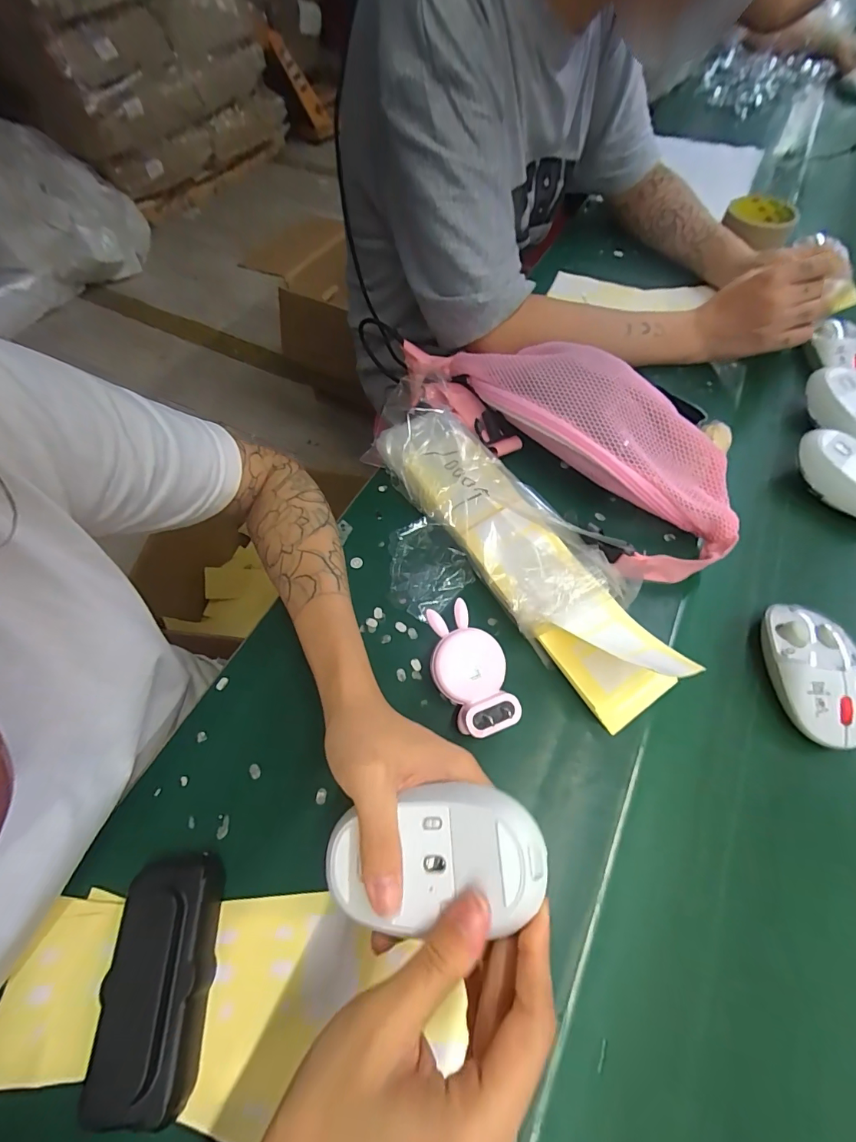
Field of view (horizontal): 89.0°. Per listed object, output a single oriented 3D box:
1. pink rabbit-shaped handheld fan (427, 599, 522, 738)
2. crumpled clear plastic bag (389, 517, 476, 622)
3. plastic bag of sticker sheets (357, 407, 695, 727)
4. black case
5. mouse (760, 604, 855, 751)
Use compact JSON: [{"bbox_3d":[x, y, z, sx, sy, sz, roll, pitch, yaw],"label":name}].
[{"bbox_3d":[0.028,0.072,0.315,0.049,0.033,0.092,-18,63,-9],"label":"pink rabbit-shaped handheld fan"},{"bbox_3d":[0.001,-0.002,0.346,0.069,0.052,0.057,-27,65,-14],"label":"crumpled clear plastic bag"},{"bbox_3d":[0.069,-0.025,0.353,0.097,0.064,0.310,-36,67,-18],"label":"plastic bag of sticker sheets"},{"bbox_3d":[-0.146,0.221,0.238,0.049,0.024,0.106,-6,61,-4],"label":"black case"},{"bbox_3d":[0.285,0.073,0.323,0.066,0.031,0.102,12,62,7],"label":"mouse"}]

